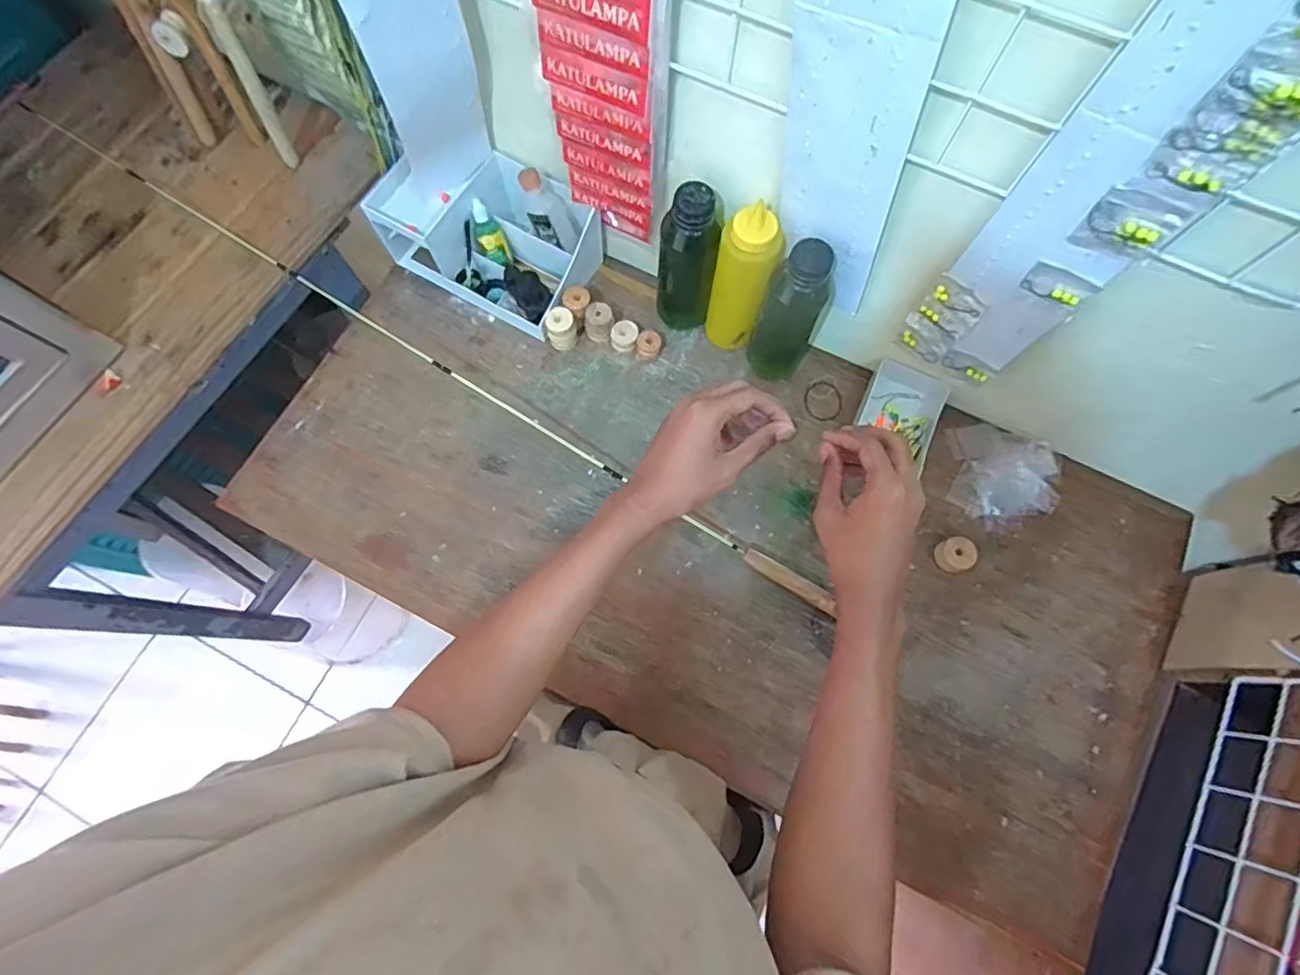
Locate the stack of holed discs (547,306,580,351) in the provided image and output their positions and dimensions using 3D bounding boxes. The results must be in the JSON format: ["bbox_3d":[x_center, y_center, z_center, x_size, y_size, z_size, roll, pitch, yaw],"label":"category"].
[{"bbox_3d":[-0.104,-0.188,0.703,0.035,0.049,0.030,7,73,2],"label":"stack of holed discs"}]

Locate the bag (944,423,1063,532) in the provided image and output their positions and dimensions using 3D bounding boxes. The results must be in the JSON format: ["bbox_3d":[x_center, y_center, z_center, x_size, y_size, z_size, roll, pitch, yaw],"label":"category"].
[{"bbox_3d":[0.396,-0.013,0.663,0.115,0.017,0.117,13,74,3],"label":"bag"}]

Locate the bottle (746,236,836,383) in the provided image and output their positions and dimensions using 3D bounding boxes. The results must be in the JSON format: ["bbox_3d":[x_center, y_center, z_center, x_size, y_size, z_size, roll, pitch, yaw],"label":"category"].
[{"bbox_3d":[0.155,-0.190,0.628,0.059,0.186,0.073,26,75,7],"label":"bottle"}]

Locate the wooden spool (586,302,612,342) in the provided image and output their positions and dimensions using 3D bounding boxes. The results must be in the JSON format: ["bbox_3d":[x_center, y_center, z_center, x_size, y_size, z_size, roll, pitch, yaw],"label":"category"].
[{"bbox_3d":[-0.061,-0.197,0.710,0.031,0.037,0.035,-6,73,-2],"label":"wooden spool"}]

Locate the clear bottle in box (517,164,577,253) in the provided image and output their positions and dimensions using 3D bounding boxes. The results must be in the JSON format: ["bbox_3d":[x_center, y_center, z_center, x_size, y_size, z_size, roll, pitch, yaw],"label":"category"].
[{"bbox_3d":[-0.120,-0.316,0.677,0.036,0.096,0.039,-46,46,-12],"label":"clear bottle in box"}]

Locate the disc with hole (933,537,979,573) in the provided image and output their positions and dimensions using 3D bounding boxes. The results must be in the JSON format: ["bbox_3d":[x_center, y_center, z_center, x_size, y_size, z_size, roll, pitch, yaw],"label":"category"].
[{"bbox_3d":[0.330,0.072,0.638,0.042,0.019,0.035,-21,75,-7],"label":"disc with hole"}]

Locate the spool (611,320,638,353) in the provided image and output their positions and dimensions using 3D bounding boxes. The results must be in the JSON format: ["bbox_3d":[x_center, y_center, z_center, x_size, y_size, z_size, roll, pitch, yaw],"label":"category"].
[{"bbox_3d":[-0.030,-0.183,0.712,0.032,0.023,0.031,0,73,0],"label":"spool"}]

